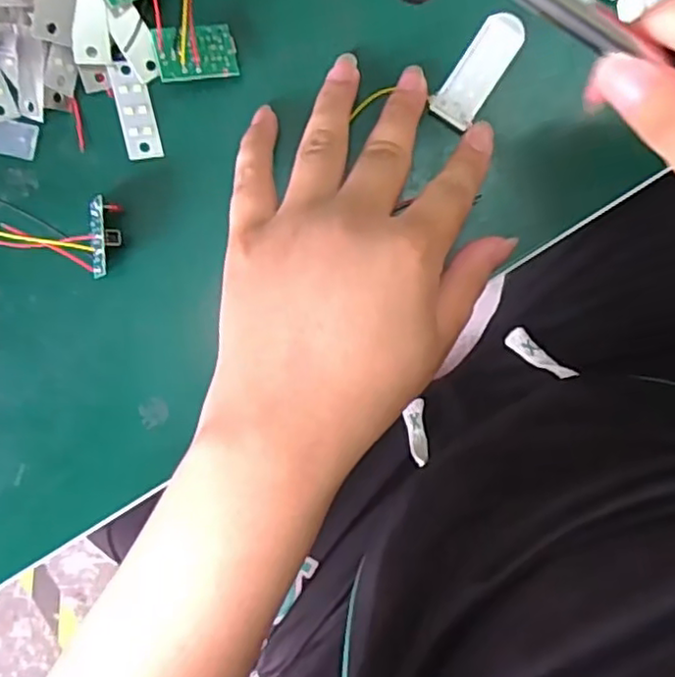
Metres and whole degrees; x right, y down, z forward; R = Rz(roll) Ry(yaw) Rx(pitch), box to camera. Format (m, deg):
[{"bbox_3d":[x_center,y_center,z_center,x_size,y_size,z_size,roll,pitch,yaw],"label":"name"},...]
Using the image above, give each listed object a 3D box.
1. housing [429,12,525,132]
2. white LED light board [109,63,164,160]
[{"bbox_3d":[0.066,-0.124,0.311,0.021,0.008,0.053,33,91,0],"label":"housing"},{"bbox_3d":[-0.095,-0.108,0.318,0.017,0.004,0.045,-14,93,-22],"label":"white LED light board"}]

